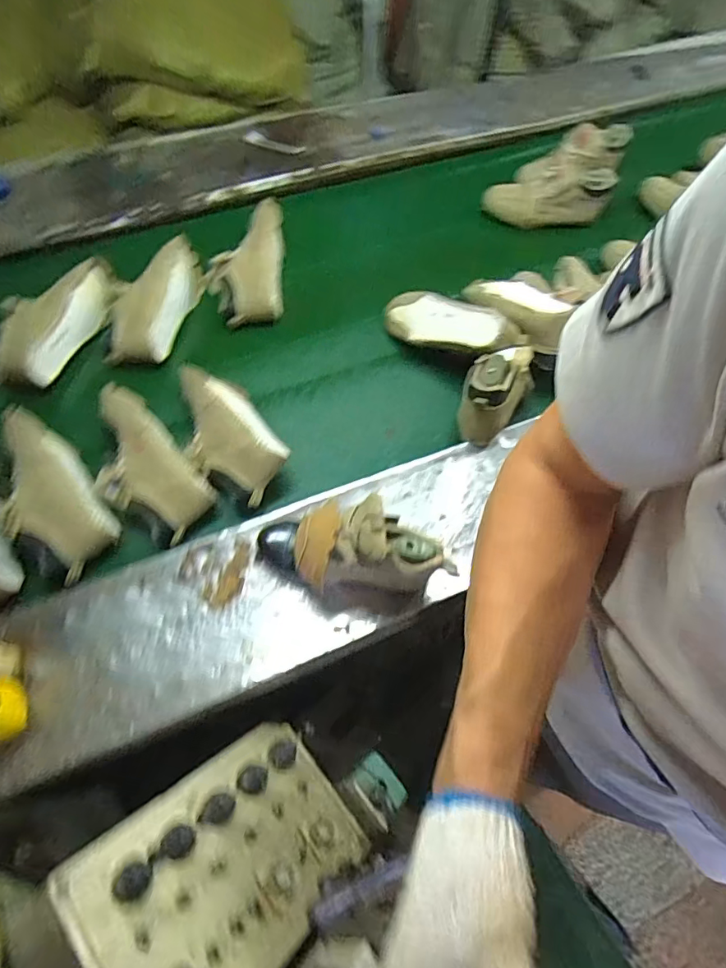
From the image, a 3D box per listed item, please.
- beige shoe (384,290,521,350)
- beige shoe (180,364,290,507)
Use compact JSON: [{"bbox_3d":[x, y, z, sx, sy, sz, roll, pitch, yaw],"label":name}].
[{"bbox_3d":[0.153,-0.296,0.986,0.266,0.101,0.081,21,63,29],"label":"beige shoe"},{"bbox_3d":[-0.238,-0.097,0.882,0.140,0.081,0.292,-25,68,-15],"label":"beige shoe"}]

